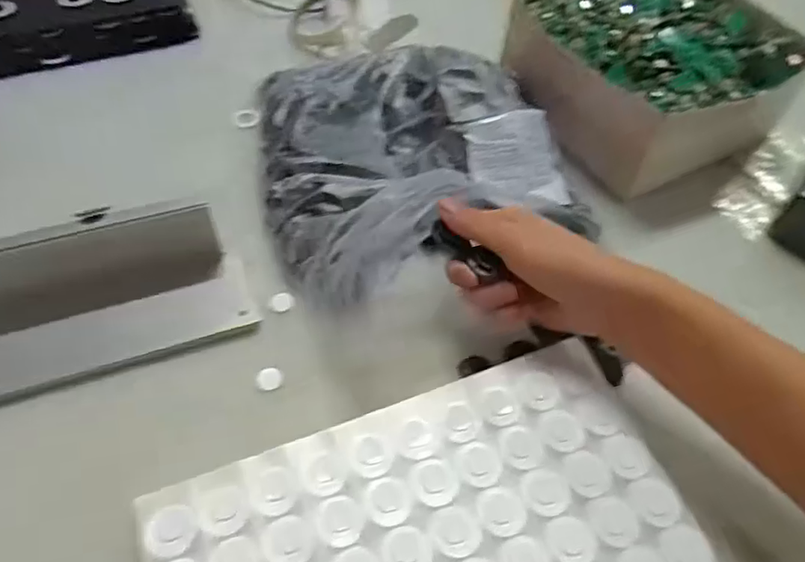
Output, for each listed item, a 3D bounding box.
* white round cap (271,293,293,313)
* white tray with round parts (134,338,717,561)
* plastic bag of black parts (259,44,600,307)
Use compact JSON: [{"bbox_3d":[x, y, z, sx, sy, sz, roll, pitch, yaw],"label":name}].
[{"bbox_3d":[-0.090,0.016,0.436,0.016,0.004,0.018,-9,54,-11],"label":"white round cap"},{"bbox_3d":[0.018,0.143,0.322,0.284,0.012,0.161,-16,56,-16],"label":"white tray with round parts"},{"bbox_3d":[0.003,-0.107,0.480,0.240,0.057,0.256,-16,56,-16],"label":"plastic bag of black parts"}]

